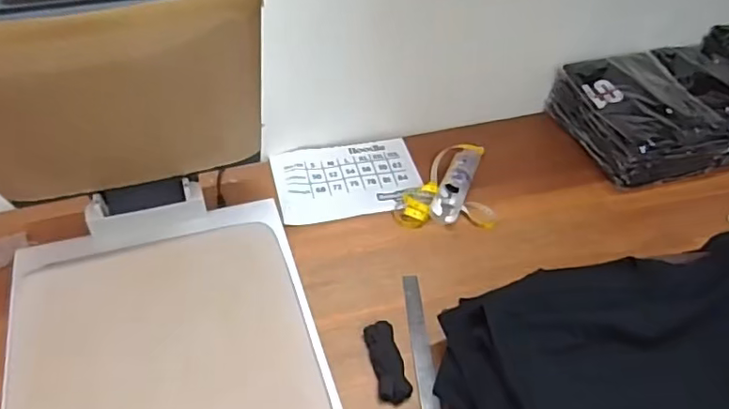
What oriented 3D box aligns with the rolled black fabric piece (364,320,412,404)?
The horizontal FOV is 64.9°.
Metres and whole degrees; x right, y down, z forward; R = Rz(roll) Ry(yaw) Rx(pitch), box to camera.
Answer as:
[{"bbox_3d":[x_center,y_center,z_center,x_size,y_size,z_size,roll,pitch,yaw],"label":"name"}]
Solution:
[{"bbox_3d":[0.036,0.242,0.886,0.049,0.037,0.130,-9,47,-12],"label":"rolled black fabric piece"}]

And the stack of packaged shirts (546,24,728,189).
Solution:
[{"bbox_3d":[0.819,-0.245,1.313,0.703,0.177,0.317,-11,48,-14],"label":"stack of packaged shirts"}]

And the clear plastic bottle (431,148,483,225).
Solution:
[{"bbox_3d":[0.190,-0.047,1.160,0.062,0.055,0.212,20,48,15],"label":"clear plastic bottle"}]

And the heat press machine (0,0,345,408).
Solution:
[{"bbox_3d":[-0.272,0.046,0.668,0.423,0.521,0.610,-11,47,-14],"label":"heat press machine"}]

